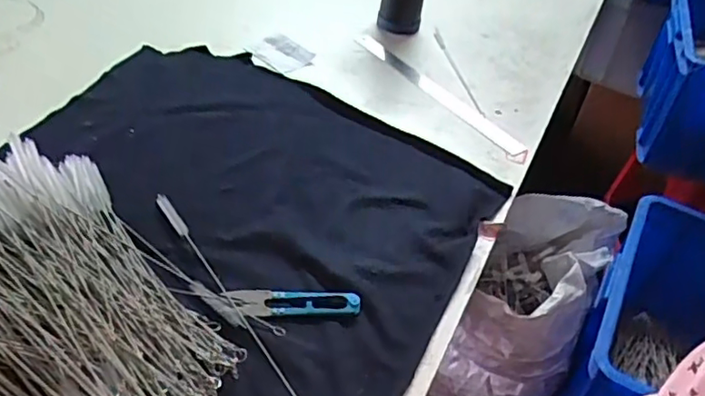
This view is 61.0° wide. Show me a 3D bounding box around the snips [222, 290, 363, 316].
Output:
[{"bbox_3d":[-0.052,0.093,0.532,0.116,0.008,0.027,3,42,-7],"label":"snips"}]

